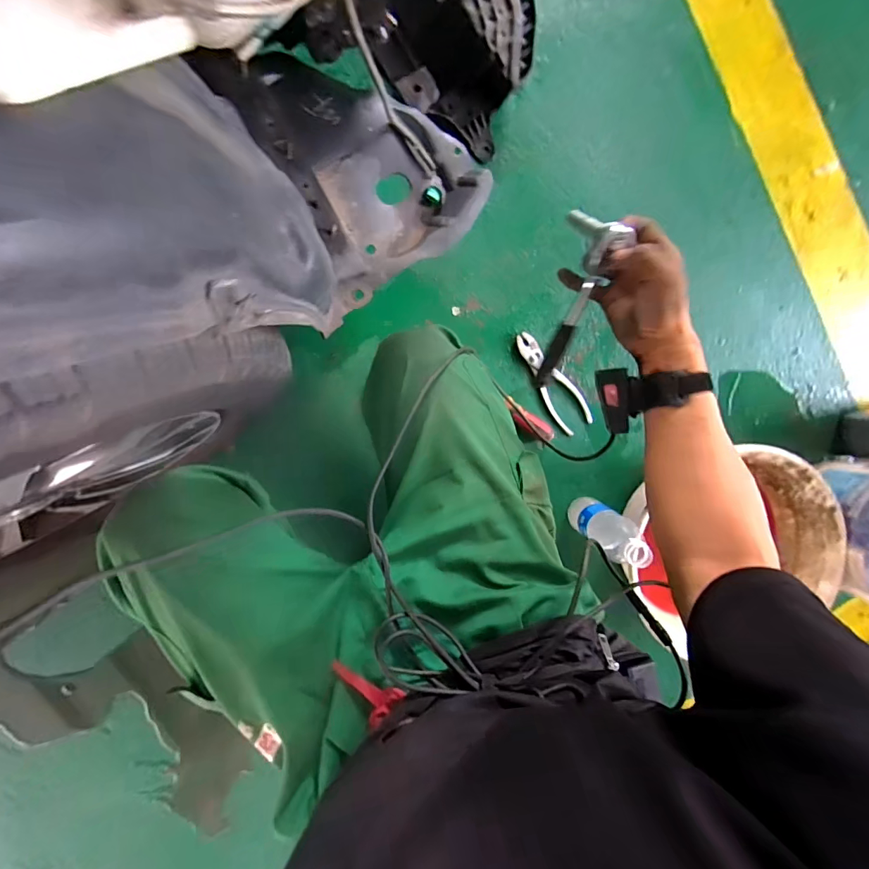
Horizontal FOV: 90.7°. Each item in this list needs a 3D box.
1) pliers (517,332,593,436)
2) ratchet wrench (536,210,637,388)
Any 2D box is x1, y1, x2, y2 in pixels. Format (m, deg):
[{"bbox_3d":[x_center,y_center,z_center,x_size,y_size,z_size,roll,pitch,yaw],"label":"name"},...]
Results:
[{"bbox_3d":[0.209,-0.093,0.742,0.064,0.018,0.192,-29,99,-2],"label":"pliers"},{"bbox_3d":[0.151,-0.141,0.484,0.038,0.071,0.186,8,126,-7],"label":"ratchet wrench"}]

